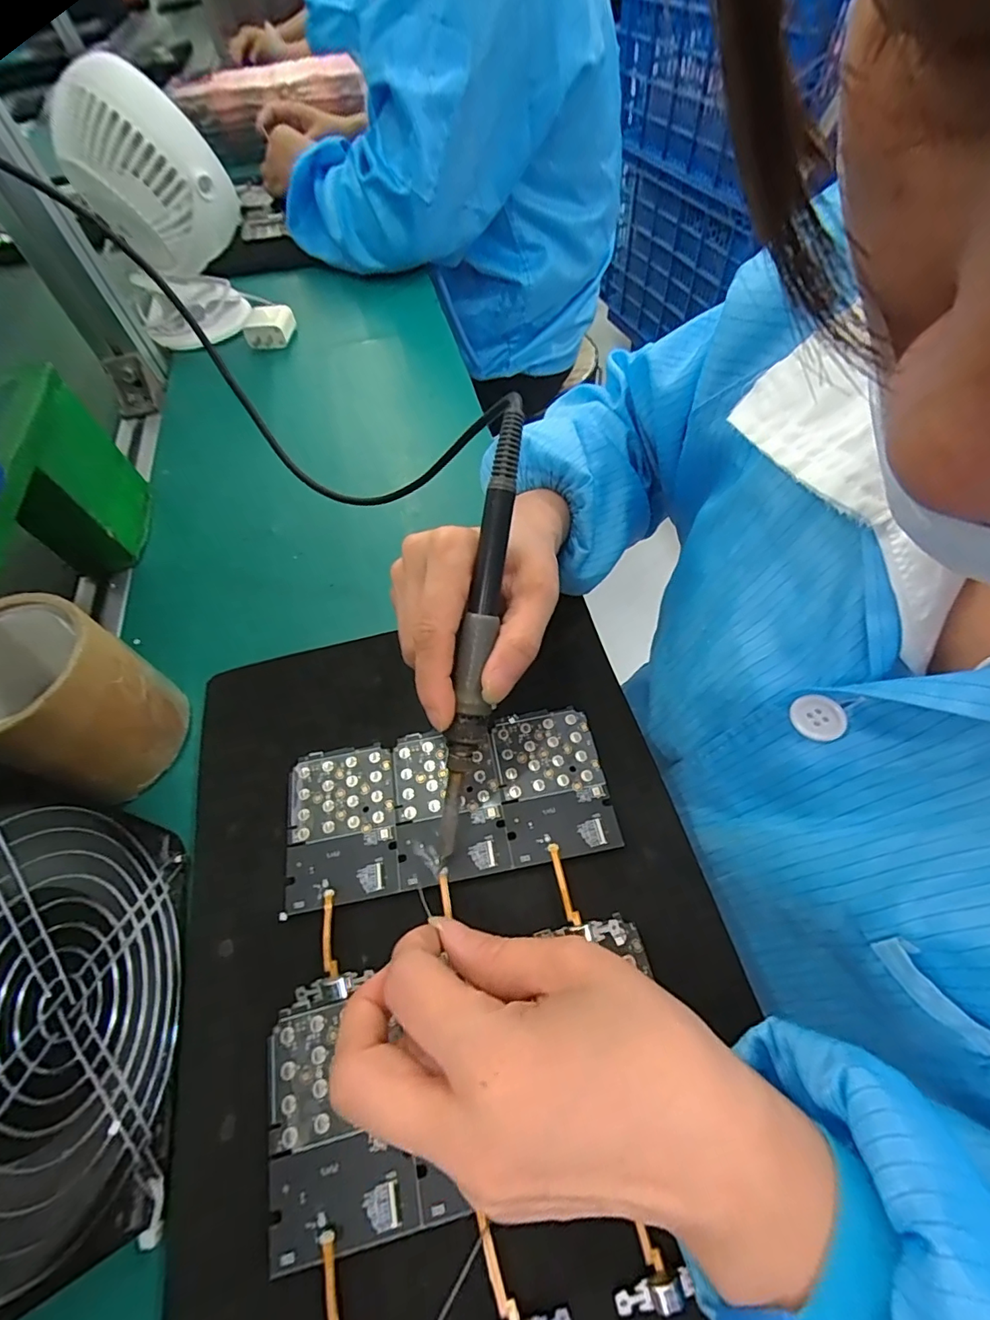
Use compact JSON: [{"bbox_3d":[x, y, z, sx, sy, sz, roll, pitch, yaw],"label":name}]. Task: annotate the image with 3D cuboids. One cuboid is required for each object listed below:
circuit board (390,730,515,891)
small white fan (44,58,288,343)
[{"bbox_3d":[-0.025,0.073,0.266,0.055,0.005,0.077,-10,58,-2],"label":"circuit board"},{"bbox_3d":[-0.319,-0.430,0.504,0.145,0.198,0.148,-27,60,-10],"label":"small white fan"}]

